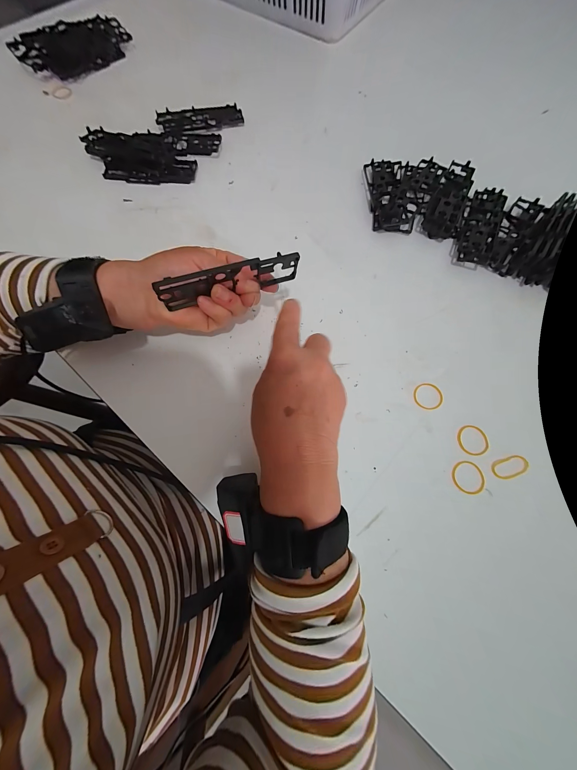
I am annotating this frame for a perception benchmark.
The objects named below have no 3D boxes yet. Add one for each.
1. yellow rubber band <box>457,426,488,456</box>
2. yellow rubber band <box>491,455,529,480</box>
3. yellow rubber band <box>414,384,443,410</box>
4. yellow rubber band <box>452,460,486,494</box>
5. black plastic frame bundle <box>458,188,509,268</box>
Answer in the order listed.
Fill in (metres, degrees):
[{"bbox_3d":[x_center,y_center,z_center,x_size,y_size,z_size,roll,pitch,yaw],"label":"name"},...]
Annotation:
[{"bbox_3d":[0.188,0.056,0.250,0.031,0.004,0.030,-4,73,-4],"label":"yellow rubber band"},{"bbox_3d":[0.220,0.081,0.243,0.038,0.004,0.019,-14,74,-7],"label":"yellow rubber band"},{"bbox_3d":[0.150,0.012,0.263,0.032,0.004,0.029,2,73,-2],"label":"yellow rubber band"},{"bbox_3d":[0.176,0.090,0.240,0.030,0.004,0.030,1,73,-2],"label":"yellow rubber band"},{"bbox_3d":[0.252,-0.211,0.326,0.042,0.024,0.142,25,73,5],"label":"black plastic frame bundle"}]

